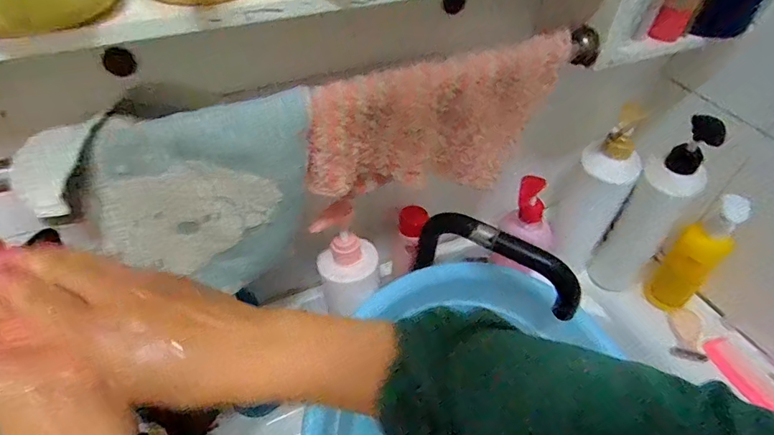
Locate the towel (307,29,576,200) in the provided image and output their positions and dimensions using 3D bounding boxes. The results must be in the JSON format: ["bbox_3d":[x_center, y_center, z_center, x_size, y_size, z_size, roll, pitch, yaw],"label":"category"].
[{"bbox_3d":[0.049,-0.073,0.369,0.232,0.122,0.034,-16,49,-17],"label":"towel"}]

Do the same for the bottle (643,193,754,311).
[{"bbox_3d":[0.407,0.054,0.566,0.043,0.205,0.056,-29,53,-26],"label":"bottle"}]

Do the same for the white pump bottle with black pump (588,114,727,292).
[{"bbox_3d":[0.364,-0.011,0.580,0.066,0.279,0.084,36,55,28],"label":"white pump bottle with black pump"}]

